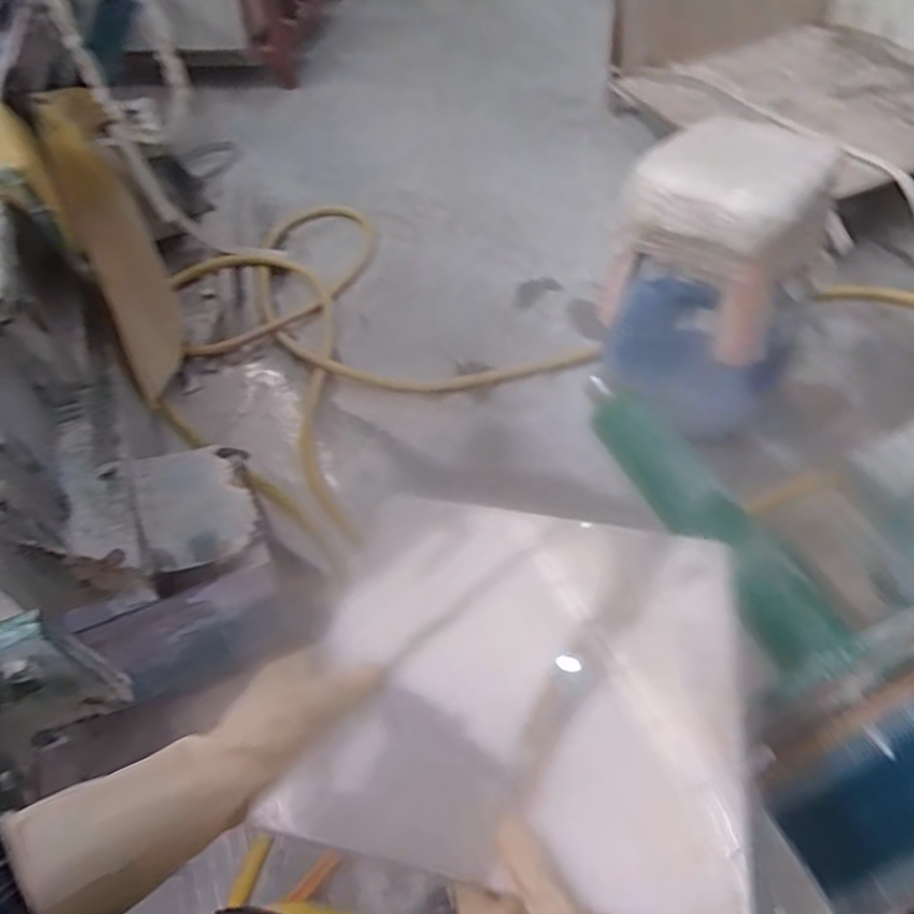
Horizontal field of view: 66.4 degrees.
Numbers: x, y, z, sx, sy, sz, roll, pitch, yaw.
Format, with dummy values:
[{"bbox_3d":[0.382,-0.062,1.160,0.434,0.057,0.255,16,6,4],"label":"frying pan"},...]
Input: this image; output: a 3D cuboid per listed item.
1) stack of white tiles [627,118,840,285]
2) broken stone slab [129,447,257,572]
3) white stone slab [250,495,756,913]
[{"bbox_3d":[0.503,-0.487,1.307,0.357,0.195,0.222,26,59,23],"label":"stack of white tiles"},{"bbox_3d":[-0.463,0.079,1.229,0.179,0.021,0.256,-13,53,-25],"label":"broken stone slab"},{"bbox_3d":[0.051,0.154,0.514,0.297,0.016,0.296,7,44,11],"label":"white stone slab"}]

